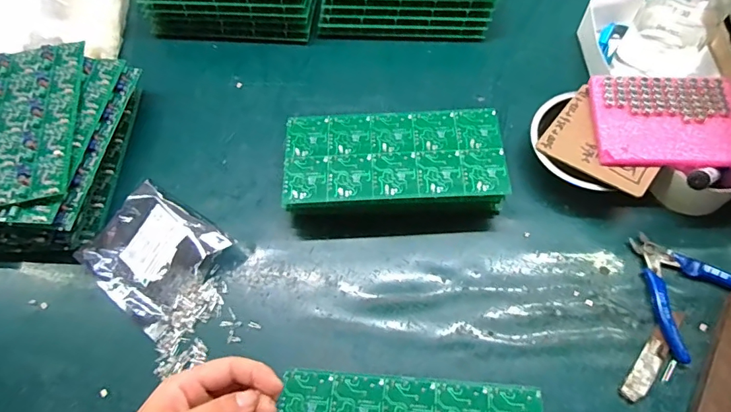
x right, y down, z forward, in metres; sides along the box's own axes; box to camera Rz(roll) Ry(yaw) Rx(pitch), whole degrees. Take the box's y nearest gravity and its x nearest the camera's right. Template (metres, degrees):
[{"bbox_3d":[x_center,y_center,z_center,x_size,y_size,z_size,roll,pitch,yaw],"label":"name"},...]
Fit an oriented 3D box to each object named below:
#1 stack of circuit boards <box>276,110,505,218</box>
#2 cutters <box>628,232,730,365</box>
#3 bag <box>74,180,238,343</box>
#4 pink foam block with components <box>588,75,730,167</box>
[{"bbox_3d":[0.029,-0.039,0.502,0.228,0.058,0.112,-3,59,2],"label":"stack of circuit boards"},{"bbox_3d":[0.301,0.073,0.443,0.105,0.018,0.109,-26,61,-11],"label":"cutters"},{"bbox_3d":[-0.222,0.046,0.477,0.135,0.040,0.116,31,66,20],"label":"bag"},{"bbox_3d":[0.310,-0.086,0.475,0.140,0.017,0.108,4,60,6],"label":"pink foam block with components"}]

